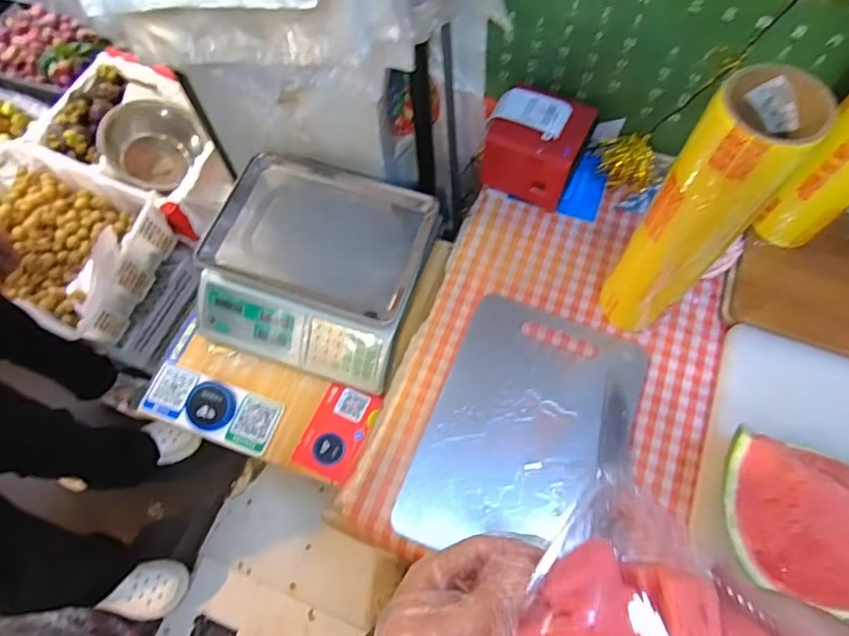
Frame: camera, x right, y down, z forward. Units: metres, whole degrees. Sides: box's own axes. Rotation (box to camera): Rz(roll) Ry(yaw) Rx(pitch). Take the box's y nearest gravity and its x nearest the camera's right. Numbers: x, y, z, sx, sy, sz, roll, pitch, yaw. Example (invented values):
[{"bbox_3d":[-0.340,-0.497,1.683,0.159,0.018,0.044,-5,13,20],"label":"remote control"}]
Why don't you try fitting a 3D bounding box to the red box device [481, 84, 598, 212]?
[{"bbox_3d":[0.166,-0.254,0.805,0.131,0.126,0.124,24,69,12],"label":"red box device"}]

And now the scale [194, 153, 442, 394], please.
[{"bbox_3d":[-0.185,-0.088,0.911,0.347,0.114,0.318,17,68,9],"label":"scale"}]

